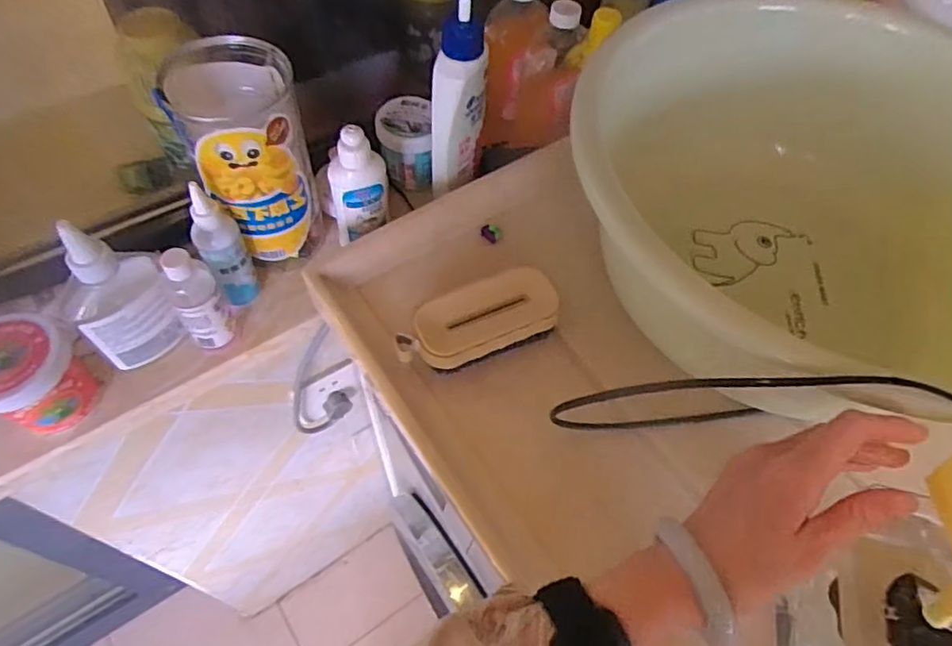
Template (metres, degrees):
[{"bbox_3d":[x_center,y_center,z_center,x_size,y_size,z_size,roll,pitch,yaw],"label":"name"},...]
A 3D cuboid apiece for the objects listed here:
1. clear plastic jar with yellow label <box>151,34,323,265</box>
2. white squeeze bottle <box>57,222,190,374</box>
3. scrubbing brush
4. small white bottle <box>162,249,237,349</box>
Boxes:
[{"bbox_3d":[-0.199,-0.143,0.533,0.098,0.172,0.090,2,58,-3],"label":"clear plastic jar with yellow label"},{"bbox_3d":[-0.290,-0.022,0.483,0.037,0.154,0.076,37,63,18],"label":"white squeeze bottle"},{"bbox_3d":[0.001,0.001,0.494,0.135,0.032,0.063,-24,62,-17],"label":"scrubbing brush"},{"bbox_3d":[-0.238,-0.020,0.510,0.039,0.115,0.033,-31,65,-21],"label":"small white bottle"}]

